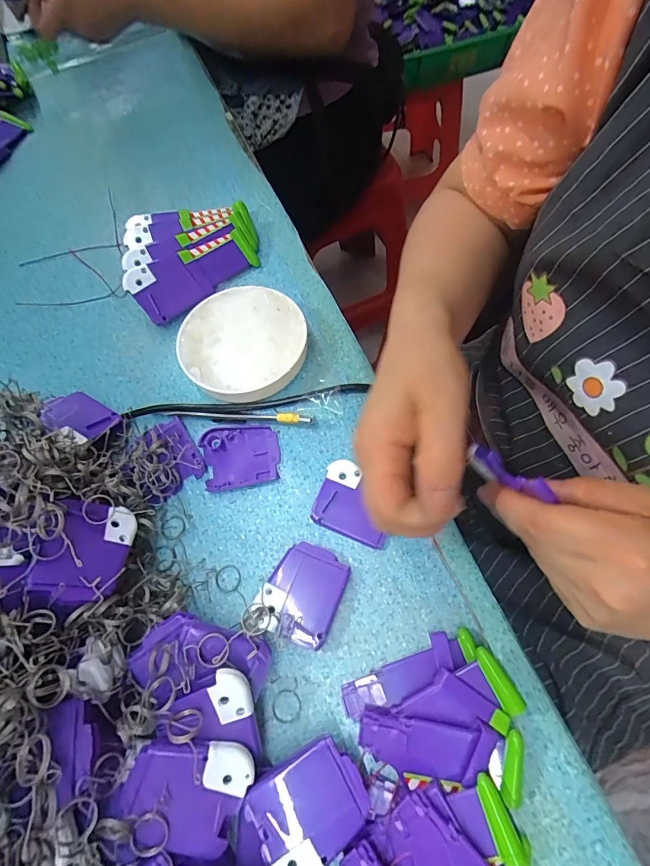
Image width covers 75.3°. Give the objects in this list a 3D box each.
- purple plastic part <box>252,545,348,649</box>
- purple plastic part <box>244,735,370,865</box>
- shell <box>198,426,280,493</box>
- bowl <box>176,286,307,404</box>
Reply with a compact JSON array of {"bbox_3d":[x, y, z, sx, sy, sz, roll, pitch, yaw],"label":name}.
[{"bbox_3d":[-0.015,0.107,0.287,0.051,0.012,0.060,18,70,12],"label":"purple plastic part"},{"bbox_3d":[-0.007,0.205,0.232,0.059,0.021,0.049,-31,68,-8],"label":"purple plastic part"},{"bbox_3d":[-0.066,0.018,0.332,0.059,0.006,0.051,-11,67,1],"label":"shell"},{"bbox_3d":[-0.069,-0.076,0.360,0.103,0.027,0.100,-2,67,5],"label":"bowl"}]

